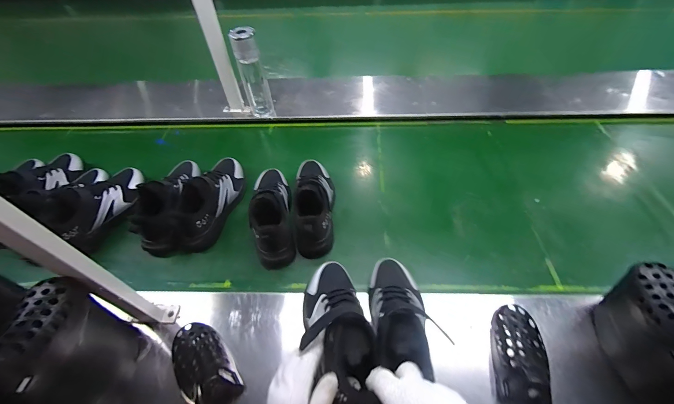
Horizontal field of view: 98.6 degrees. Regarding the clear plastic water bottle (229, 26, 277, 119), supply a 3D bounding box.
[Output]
[{"bbox_3d":[-0.243,-0.357,0.849,0.067,0.253,0.058,-4,52,-1],"label":"clear plastic water bottle"}]

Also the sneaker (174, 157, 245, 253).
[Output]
[{"bbox_3d":[-0.298,-0.015,0.678,0.084,0.127,0.253,11,53,11],"label":"sneaker"}]

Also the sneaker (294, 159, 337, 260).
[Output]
[{"bbox_3d":[-0.047,-0.008,0.663,0.091,0.127,0.248,-5,52,-1],"label":"sneaker"}]

